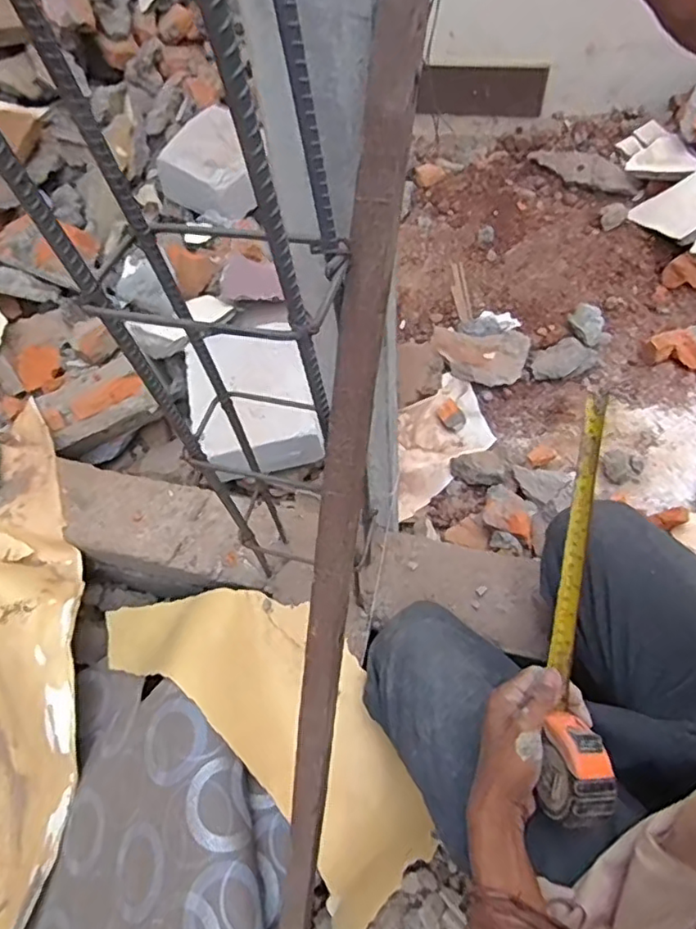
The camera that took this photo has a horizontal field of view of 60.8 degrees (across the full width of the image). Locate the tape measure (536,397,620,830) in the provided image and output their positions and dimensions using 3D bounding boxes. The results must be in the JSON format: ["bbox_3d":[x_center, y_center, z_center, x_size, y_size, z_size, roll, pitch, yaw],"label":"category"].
[{"bbox_3d":[0.195,0.114,0.505,0.048,0.063,0.342,5,81,8],"label":"tape measure"}]

